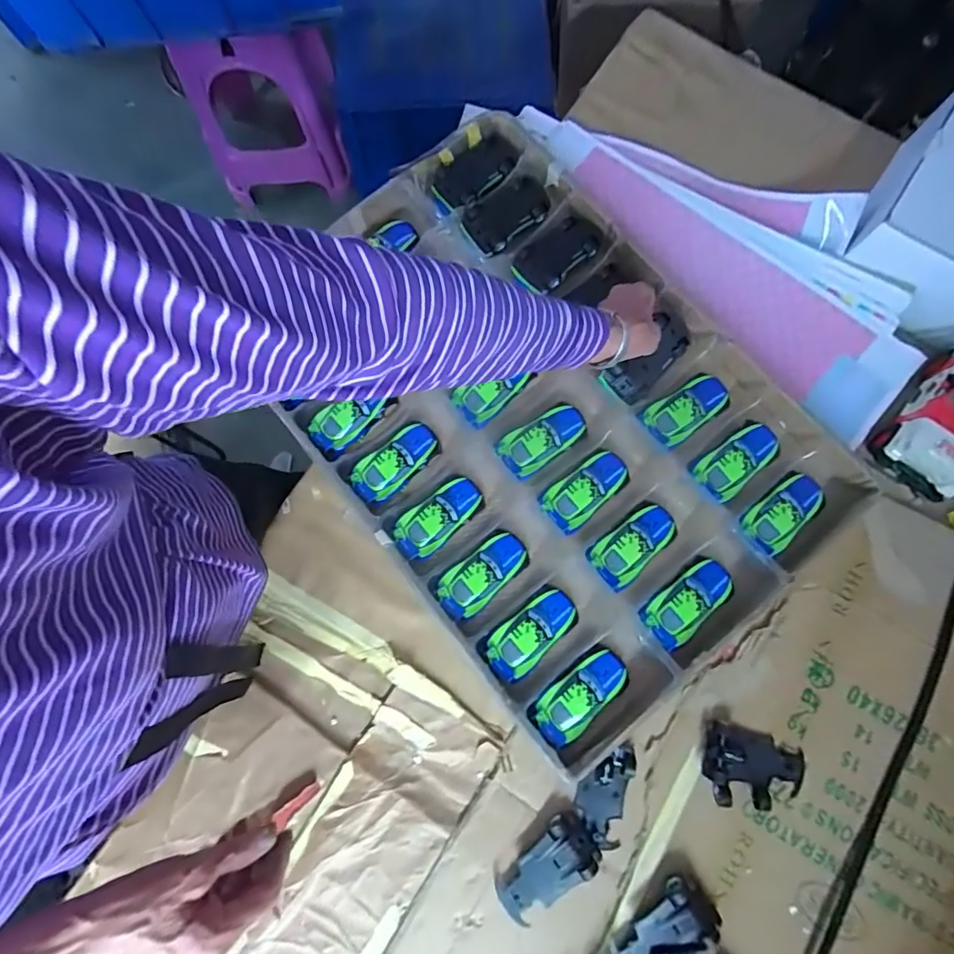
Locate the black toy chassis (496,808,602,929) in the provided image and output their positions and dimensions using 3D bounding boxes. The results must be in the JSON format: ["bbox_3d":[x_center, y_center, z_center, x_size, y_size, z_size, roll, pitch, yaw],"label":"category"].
[{"bbox_3d":[0.071,0.399,0.519,0.111,0.021,0.054,-39,82,-7],"label":"black toy chassis"}]

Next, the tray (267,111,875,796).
[{"bbox_3d":[0.066,-0.078,0.602,0.451,0.044,0.644,-38,81,-6],"label":"tray"}]

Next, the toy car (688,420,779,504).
[{"bbox_3d":[0.296,-0.018,0.586,0.103,0.023,0.055,-35,82,-7],"label":"toy car"}]

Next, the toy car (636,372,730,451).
[{"bbox_3d":[0.242,-0.076,0.596,0.104,0.024,0.055,-32,81,-6],"label":"toy car"}]

